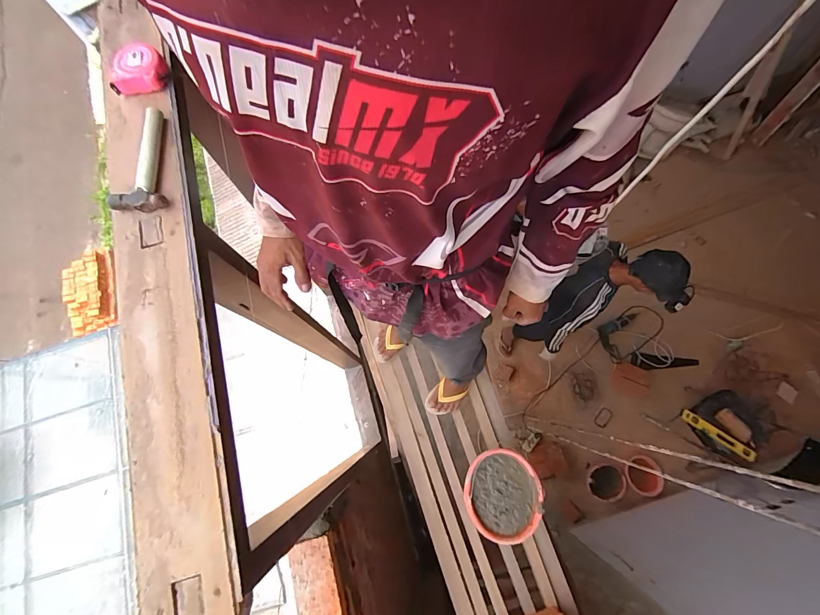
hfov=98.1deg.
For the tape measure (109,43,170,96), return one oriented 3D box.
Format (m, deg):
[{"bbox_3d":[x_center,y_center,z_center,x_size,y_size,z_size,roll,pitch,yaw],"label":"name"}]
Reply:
[{"bbox_3d":[-0.501,-0.436,0.657,0.076,0.037,0.086,2,74,2],"label":"tape measure"}]

